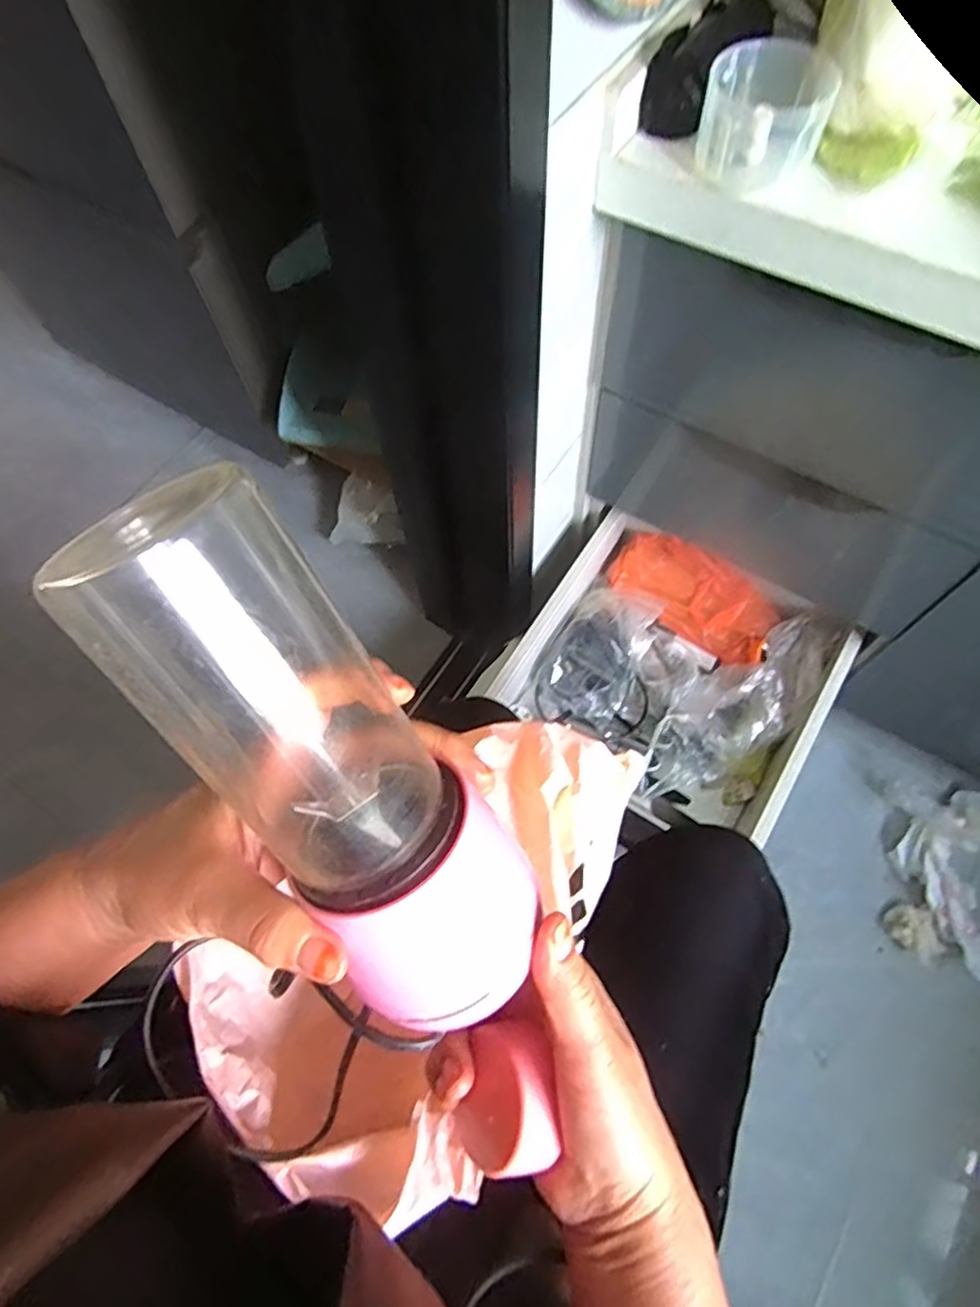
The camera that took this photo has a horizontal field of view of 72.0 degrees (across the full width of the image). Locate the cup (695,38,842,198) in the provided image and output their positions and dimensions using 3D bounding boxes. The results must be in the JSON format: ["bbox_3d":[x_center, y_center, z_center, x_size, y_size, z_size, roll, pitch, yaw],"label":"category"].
[{"bbox_3d":[0.202,-0.401,0.501,0.084,0.063,0.086,12,68,7],"label":"cup"}]

